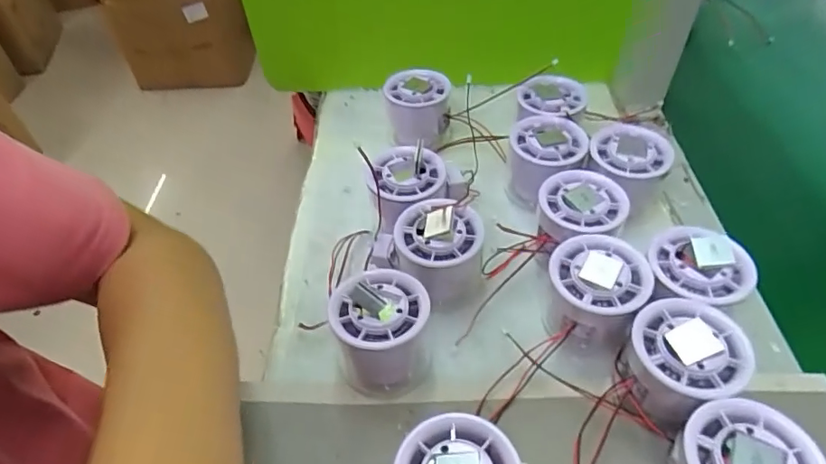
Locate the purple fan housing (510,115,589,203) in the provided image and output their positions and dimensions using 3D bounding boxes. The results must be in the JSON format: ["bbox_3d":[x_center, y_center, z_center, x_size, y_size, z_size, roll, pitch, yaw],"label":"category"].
[{"bbox_3d":[0.102,-0.049,0.409,0.057,0.062,0.063,14,50,14],"label":"purple fan housing"}]

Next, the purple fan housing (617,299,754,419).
[{"bbox_3d":[0.144,0.075,0.287,0.059,0.057,0.053,-30,53,-22],"label":"purple fan housing"}]

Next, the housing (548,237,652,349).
[{"bbox_3d":[0.110,0.041,0.321,0.054,0.057,0.059,-1,48,1],"label":"housing"}]

